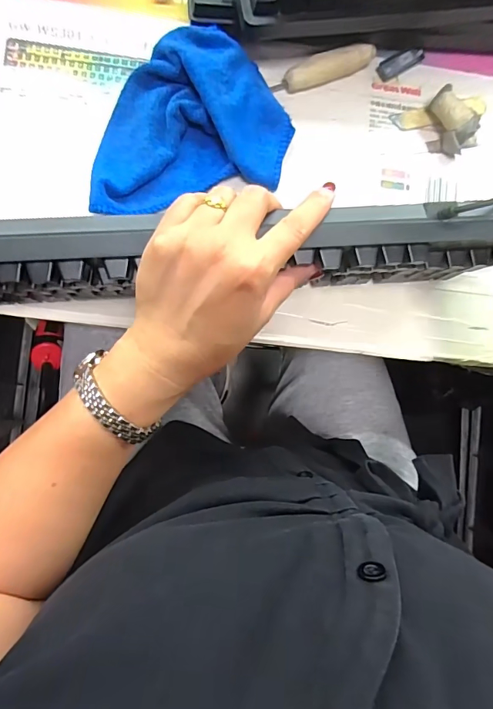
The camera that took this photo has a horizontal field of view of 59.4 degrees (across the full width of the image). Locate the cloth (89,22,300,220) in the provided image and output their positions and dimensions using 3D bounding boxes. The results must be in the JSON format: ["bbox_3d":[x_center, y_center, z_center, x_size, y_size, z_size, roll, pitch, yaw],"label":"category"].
[{"bbox_3d":[-0.059,-0.216,0.398,0.192,0.043,0.149,-14,87,-7],"label":"cloth"}]

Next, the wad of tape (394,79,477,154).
[{"bbox_3d":[0.202,-0.227,0.429,0.038,0.030,0.060,-43,91,-7],"label":"wad of tape"}]

